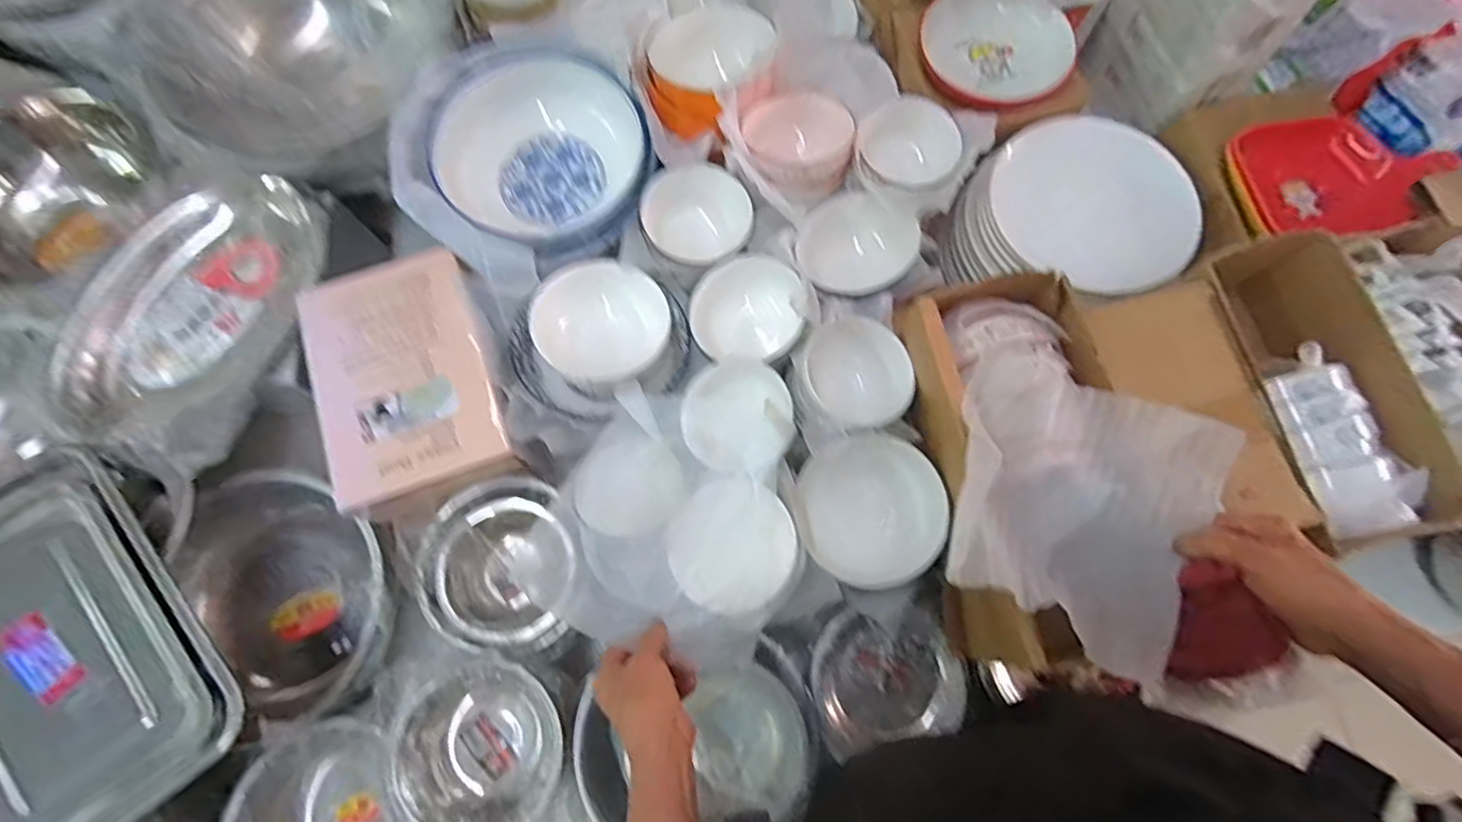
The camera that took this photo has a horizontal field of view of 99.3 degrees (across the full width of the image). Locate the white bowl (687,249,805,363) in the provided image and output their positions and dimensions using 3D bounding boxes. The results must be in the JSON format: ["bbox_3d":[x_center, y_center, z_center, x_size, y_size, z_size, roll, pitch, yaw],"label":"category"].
[{"bbox_3d":[0.016,-0.107,0.676,0.119,0.070,0.107,-13,74,-4],"label":"white bowl"}]

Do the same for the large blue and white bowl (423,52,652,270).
[{"bbox_3d":[-0.213,-0.299,0.743,0.256,0.079,0.235,0,73,0],"label":"large blue and white bowl"}]

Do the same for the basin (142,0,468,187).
[{"bbox_3d":[-0.525,-0.467,0.790,0.348,0.109,0.348,0,73,0],"label":"basin"}]

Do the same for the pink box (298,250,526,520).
[{"bbox_3d":[-0.336,-0.035,0.649,0.168,0.038,0.252,-19,75,-6],"label":"pink box"}]

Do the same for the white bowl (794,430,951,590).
[{"bbox_3d":[0.144,0.101,0.635,0.147,0.058,0.146,0,73,0],"label":"white bowl"}]

